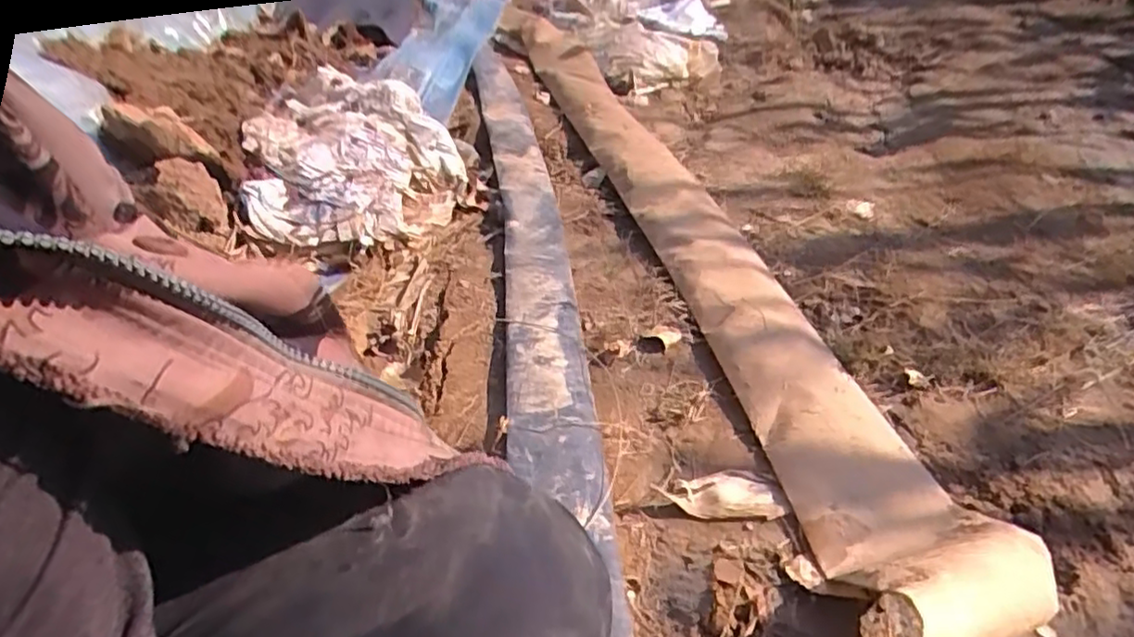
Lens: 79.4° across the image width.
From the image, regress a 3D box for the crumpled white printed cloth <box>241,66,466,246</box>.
[{"bbox_3d":[-0.400,-0.307,1.330,0.378,0.162,0.528,-5,37,-4],"label":"crumpled white printed cloth"}]

